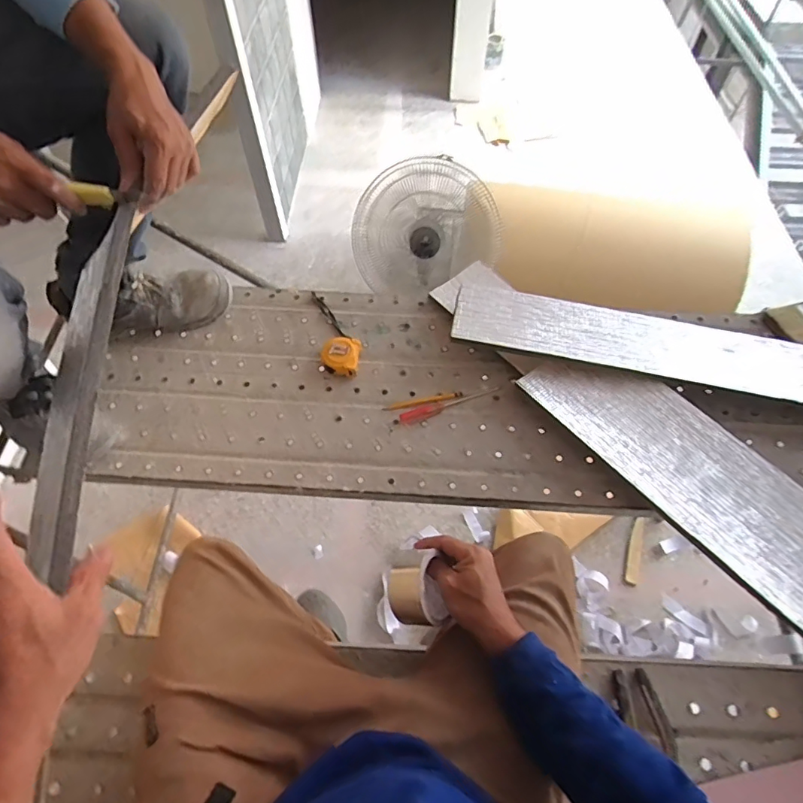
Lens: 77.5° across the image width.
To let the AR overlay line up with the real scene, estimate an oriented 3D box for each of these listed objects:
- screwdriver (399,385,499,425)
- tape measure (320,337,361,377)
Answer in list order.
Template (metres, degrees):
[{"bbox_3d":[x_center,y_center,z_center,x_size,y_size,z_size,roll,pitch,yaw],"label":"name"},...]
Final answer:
[{"bbox_3d":[0.087,0.004,0.883,0.185,0.015,0.023,-17,60,-10],"label":"screwdriver"},{"bbox_3d":[-0.113,-0.082,0.917,0.070,0.044,0.069,5,59,3],"label":"tape measure"}]

